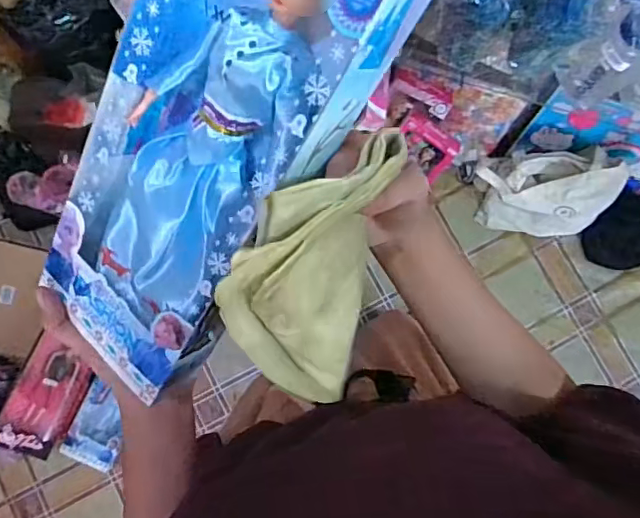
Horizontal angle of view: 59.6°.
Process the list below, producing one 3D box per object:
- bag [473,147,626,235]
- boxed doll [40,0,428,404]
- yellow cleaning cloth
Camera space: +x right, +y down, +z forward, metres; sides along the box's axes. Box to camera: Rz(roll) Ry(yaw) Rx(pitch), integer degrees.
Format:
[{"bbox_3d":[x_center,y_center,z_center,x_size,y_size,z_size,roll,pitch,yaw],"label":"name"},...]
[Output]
[{"bbox_3d":[0.549,-0.144,1.357,0.314,0.233,0.151,-3,81,-2],"label":"bag"},{"bbox_3d":[-0.065,-0.067,0.315,0.127,0.060,0.308,40,120,5],"label":"boxed doll"},{"bbox_3d":[0.000,0.019,0.312,0.104,0.156,0.032,-36,58,-25],"label":"yellow cleaning cloth"}]

